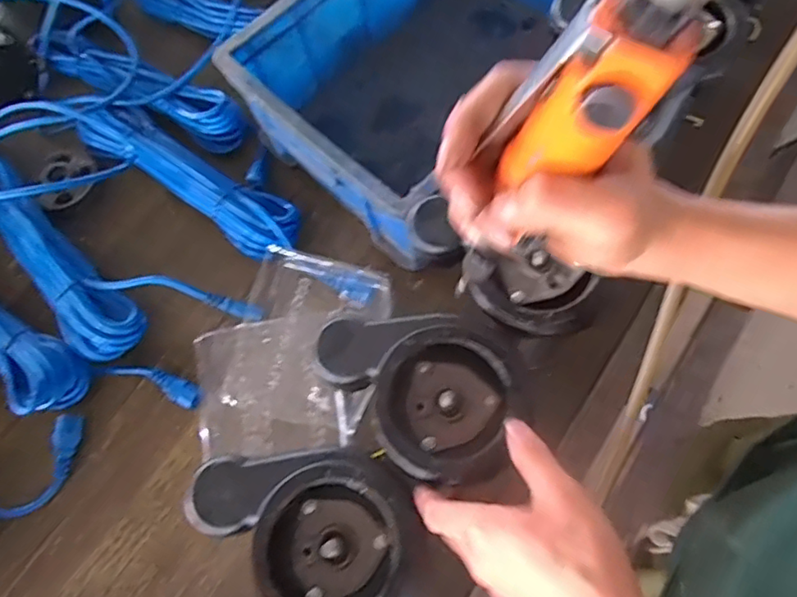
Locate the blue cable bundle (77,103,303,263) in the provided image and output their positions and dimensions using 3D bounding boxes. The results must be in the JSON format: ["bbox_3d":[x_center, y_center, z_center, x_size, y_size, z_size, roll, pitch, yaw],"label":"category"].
[{"bbox_3d":[-0.256,-0.150,0.700,0.343,0.040,0.081,33,76,17],"label":"blue cable bundle"}]

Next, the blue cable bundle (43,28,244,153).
[{"bbox_3d":[-0.339,-0.278,0.753,0.321,0.036,0.069,29,75,16],"label":"blue cable bundle"}]

